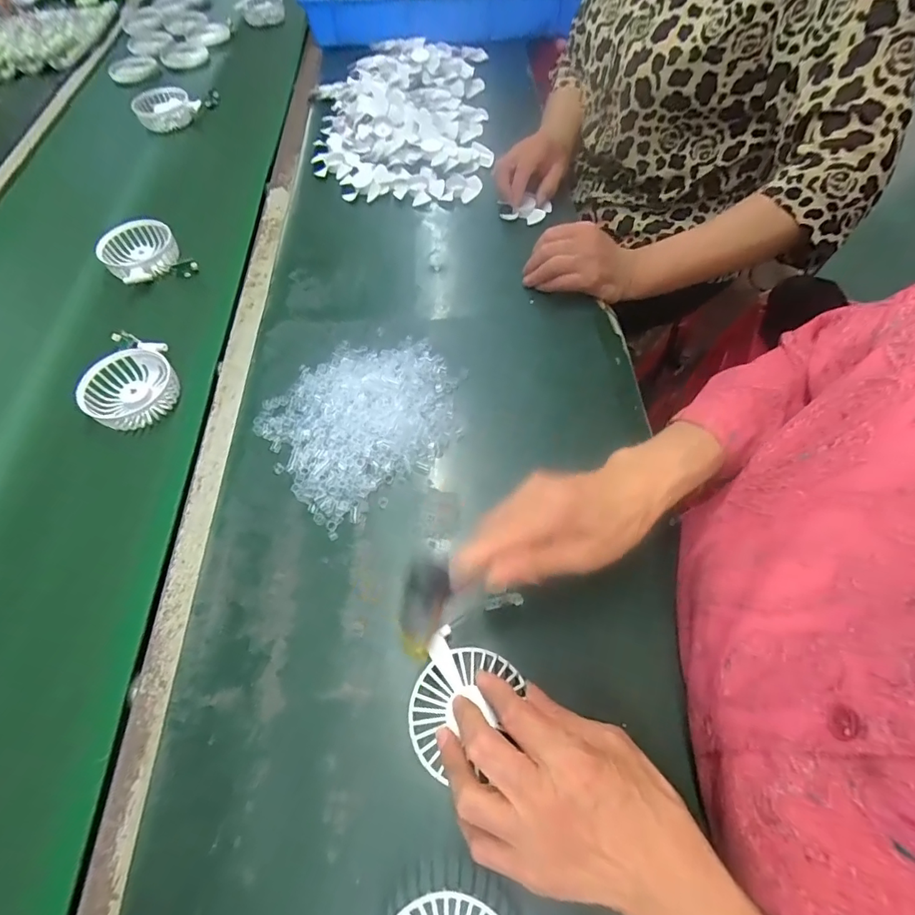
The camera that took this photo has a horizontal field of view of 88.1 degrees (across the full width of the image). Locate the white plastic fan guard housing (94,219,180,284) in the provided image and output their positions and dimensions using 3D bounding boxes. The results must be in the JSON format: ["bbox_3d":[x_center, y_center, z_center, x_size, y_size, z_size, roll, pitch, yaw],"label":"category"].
[{"bbox_3d":[-0.392,-0.252,0.591,0.086,0.046,0.074,-33,65,-17],"label":"white plastic fan guard housing"}]

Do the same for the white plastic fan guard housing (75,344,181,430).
[{"bbox_3d":[-0.338,-0.069,0.494,0.088,0.037,0.086,-29,64,-15],"label":"white plastic fan guard housing"}]

